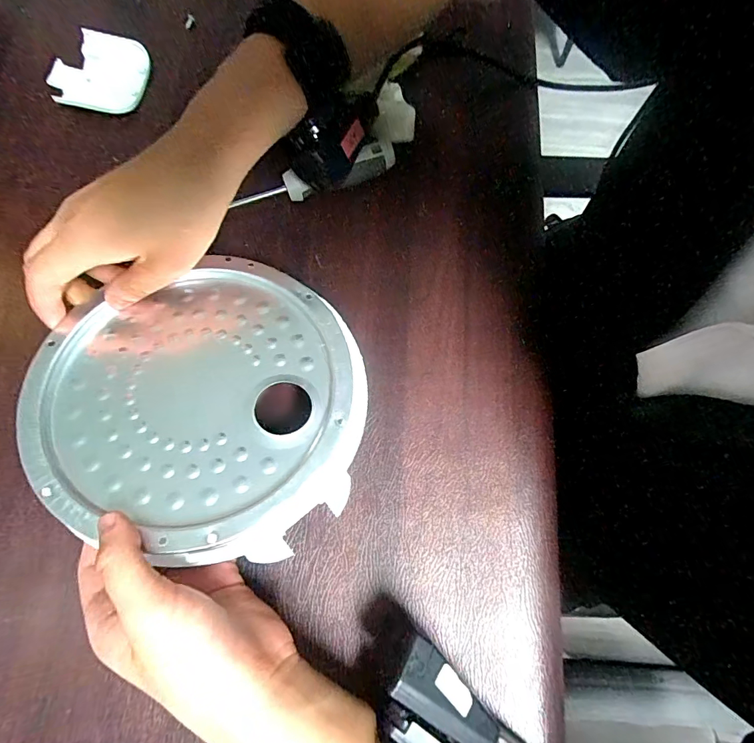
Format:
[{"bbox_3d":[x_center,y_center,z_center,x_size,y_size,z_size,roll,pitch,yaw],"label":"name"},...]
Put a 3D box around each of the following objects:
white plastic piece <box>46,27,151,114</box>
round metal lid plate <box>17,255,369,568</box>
[{"bbox_3d":[-0.248,-0.267,0.383,0.093,0.010,0.064,16,89,7],"label":"white plastic piece"},{"bbox_3d":[-0.104,0.012,0.265,0.188,0.025,0.176,2,65,-4],"label":"round metal lid plate"}]

